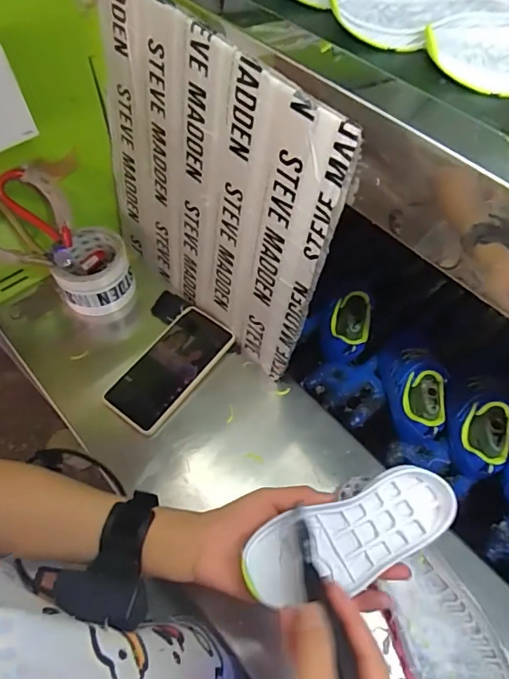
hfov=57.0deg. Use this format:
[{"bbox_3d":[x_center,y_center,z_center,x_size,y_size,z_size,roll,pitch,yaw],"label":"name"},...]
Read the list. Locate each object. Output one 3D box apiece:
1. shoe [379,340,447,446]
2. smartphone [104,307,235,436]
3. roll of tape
[{"bbox_3d":[0.198,0.056,0.577,0.063,0.069,0.137,-2,59,-5],"label":"shoe"},{"bbox_3d":[-0.103,0.033,0.579,0.074,0.012,0.165,35,63,16],"label":"smartphone"},{"bbox_3d":[-0.213,-0.091,0.626,0.089,0.070,0.093,-14,61,-12],"label":"roll of tape"}]

